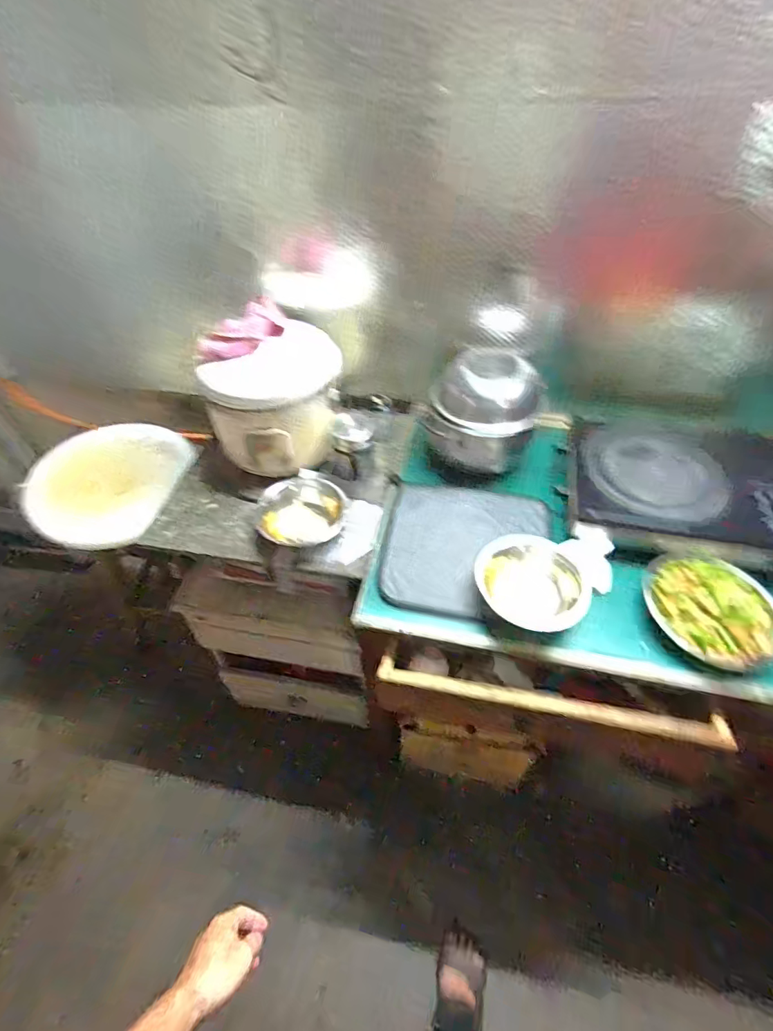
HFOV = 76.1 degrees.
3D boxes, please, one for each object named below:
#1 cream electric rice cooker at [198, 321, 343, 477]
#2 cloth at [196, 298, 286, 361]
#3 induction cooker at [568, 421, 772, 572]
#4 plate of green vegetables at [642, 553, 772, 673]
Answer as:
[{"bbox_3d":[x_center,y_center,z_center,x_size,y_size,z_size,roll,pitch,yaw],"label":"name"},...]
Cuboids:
[{"bbox_3d":[-0.214,-0.244,0.997,0.206,0.226,0.238,25,53,21],"label":"cream electric rice cooker"},{"bbox_3d":[-0.265,-0.328,0.898,0.162,0.069,0.032,-32,22,0],"label":"cloth"},{"bbox_3d":[0.545,-0.061,0.917,0.414,0.051,0.300,9,49,8],"label":"induction cooker"},{"bbox_3d":[0.507,0.144,0.770,0.176,0.034,0.199,-26,54,-21],"label":"plate of green vegetables"}]

